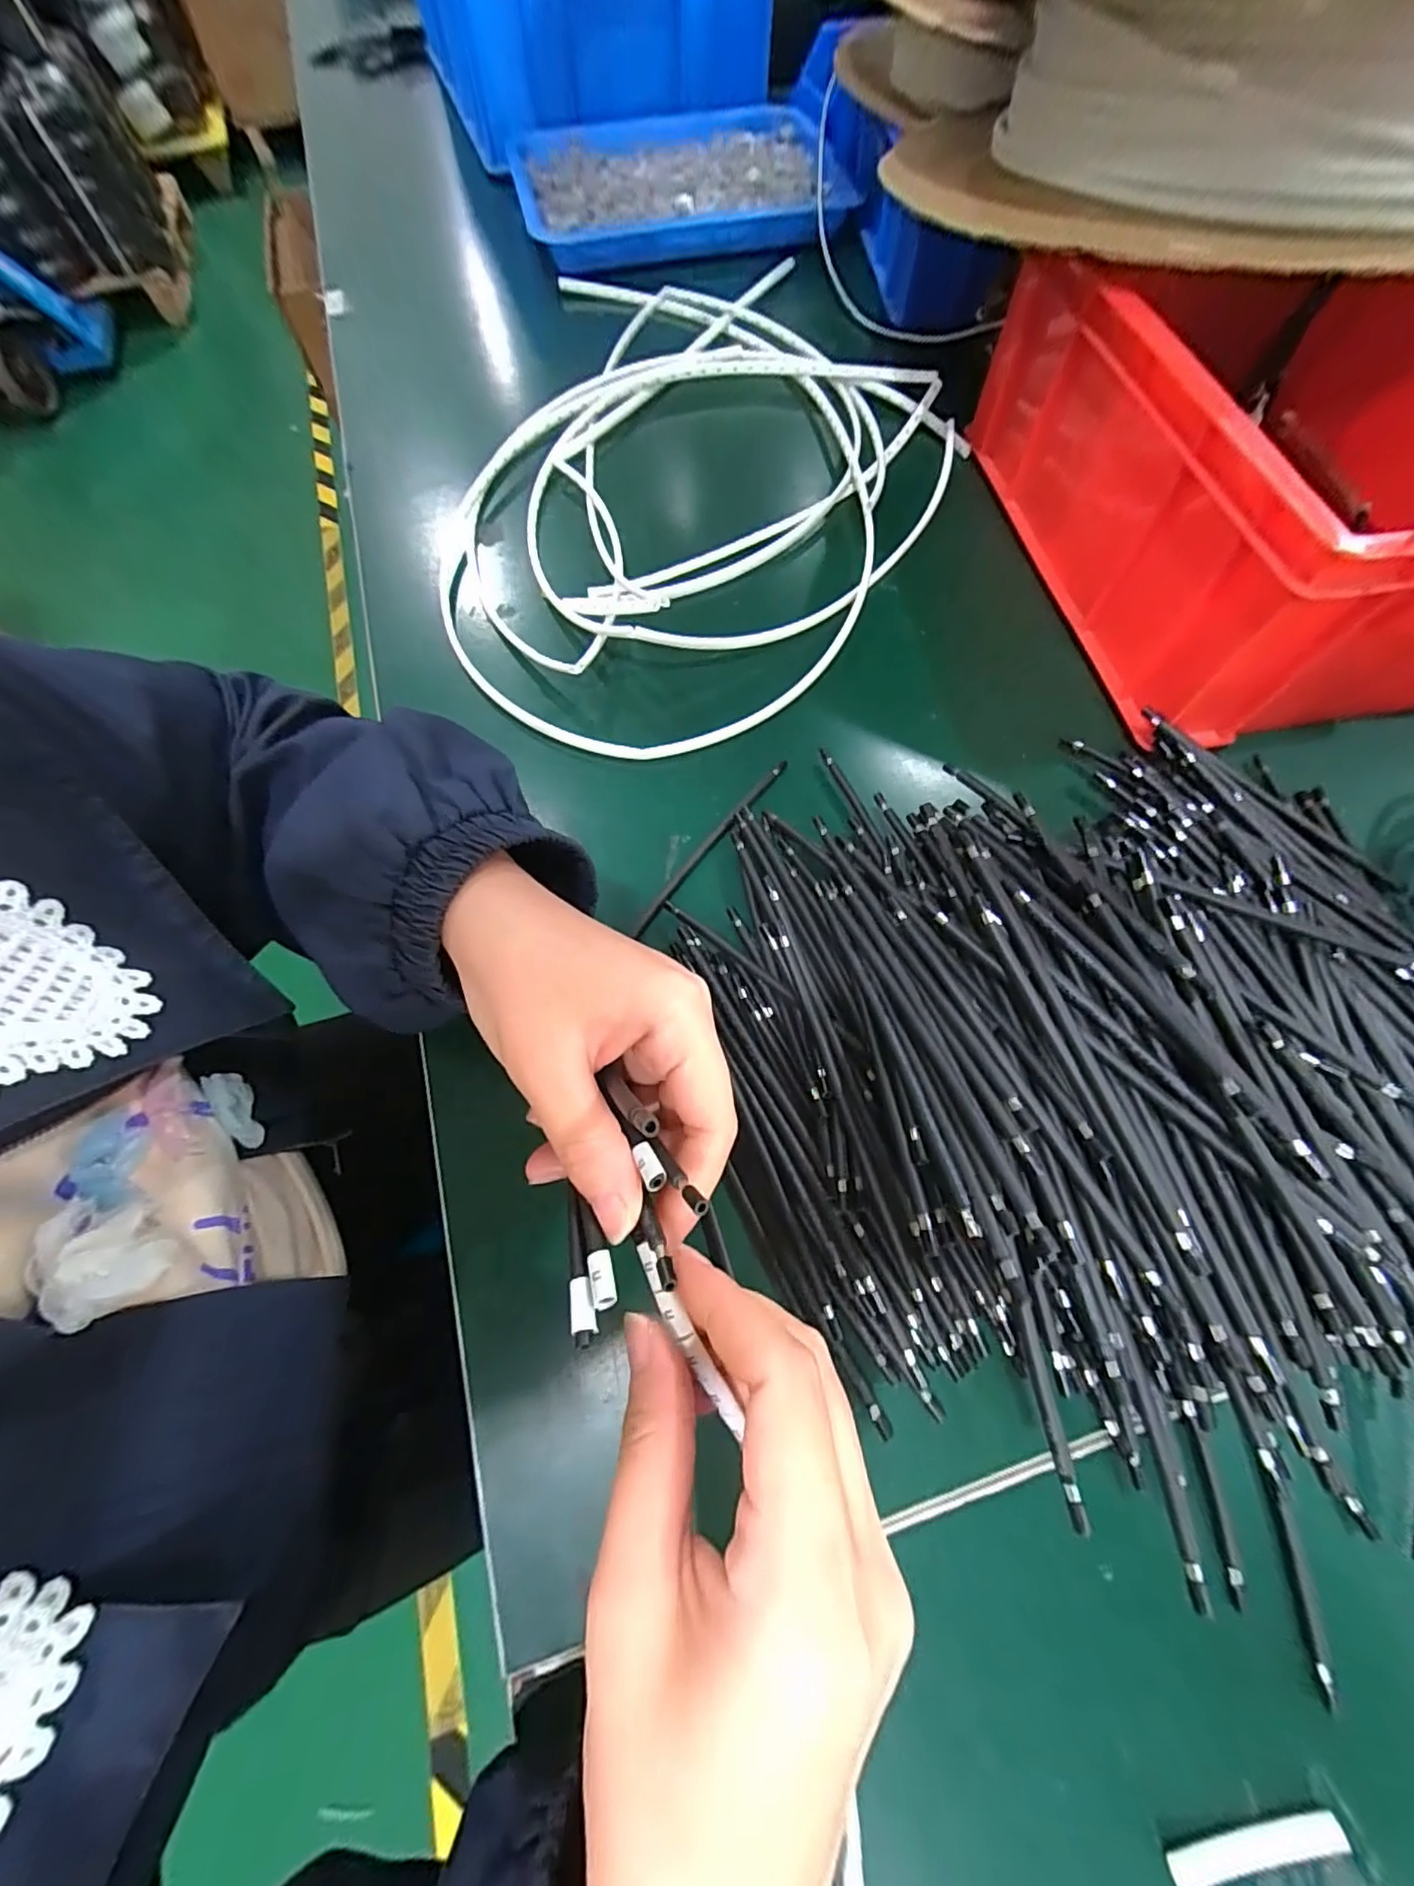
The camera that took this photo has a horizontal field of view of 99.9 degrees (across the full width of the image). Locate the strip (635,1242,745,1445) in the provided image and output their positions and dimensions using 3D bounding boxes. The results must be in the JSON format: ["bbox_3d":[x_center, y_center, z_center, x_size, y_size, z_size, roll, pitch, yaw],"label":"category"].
[{"bbox_3d":[-0.005,0.116,0.173,0.006,0.006,0.058,-29,85,-11],"label":"strip"}]

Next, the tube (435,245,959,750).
[{"bbox_3d":[-0.037,-0.370,0.447,0.409,0.031,0.494,29,71,12],"label":"tube"}]

